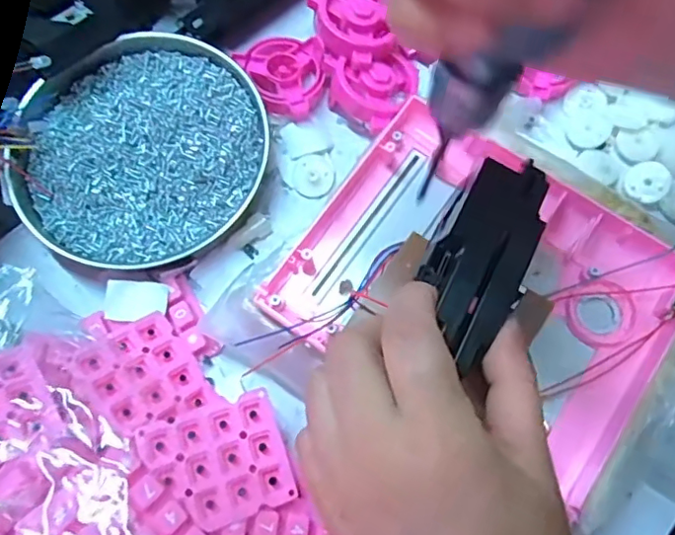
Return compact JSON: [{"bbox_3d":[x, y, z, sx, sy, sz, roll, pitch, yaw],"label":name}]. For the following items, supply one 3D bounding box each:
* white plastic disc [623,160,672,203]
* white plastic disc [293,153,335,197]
[{"bbox_3d":[0.169,-0.047,0.307,0.022,0.004,0.022,0,90,18],"label":"white plastic disc"},{"bbox_3d":[-0.013,-0.052,0.314,0.023,0.006,0.023,0,74,0],"label":"white plastic disc"}]

